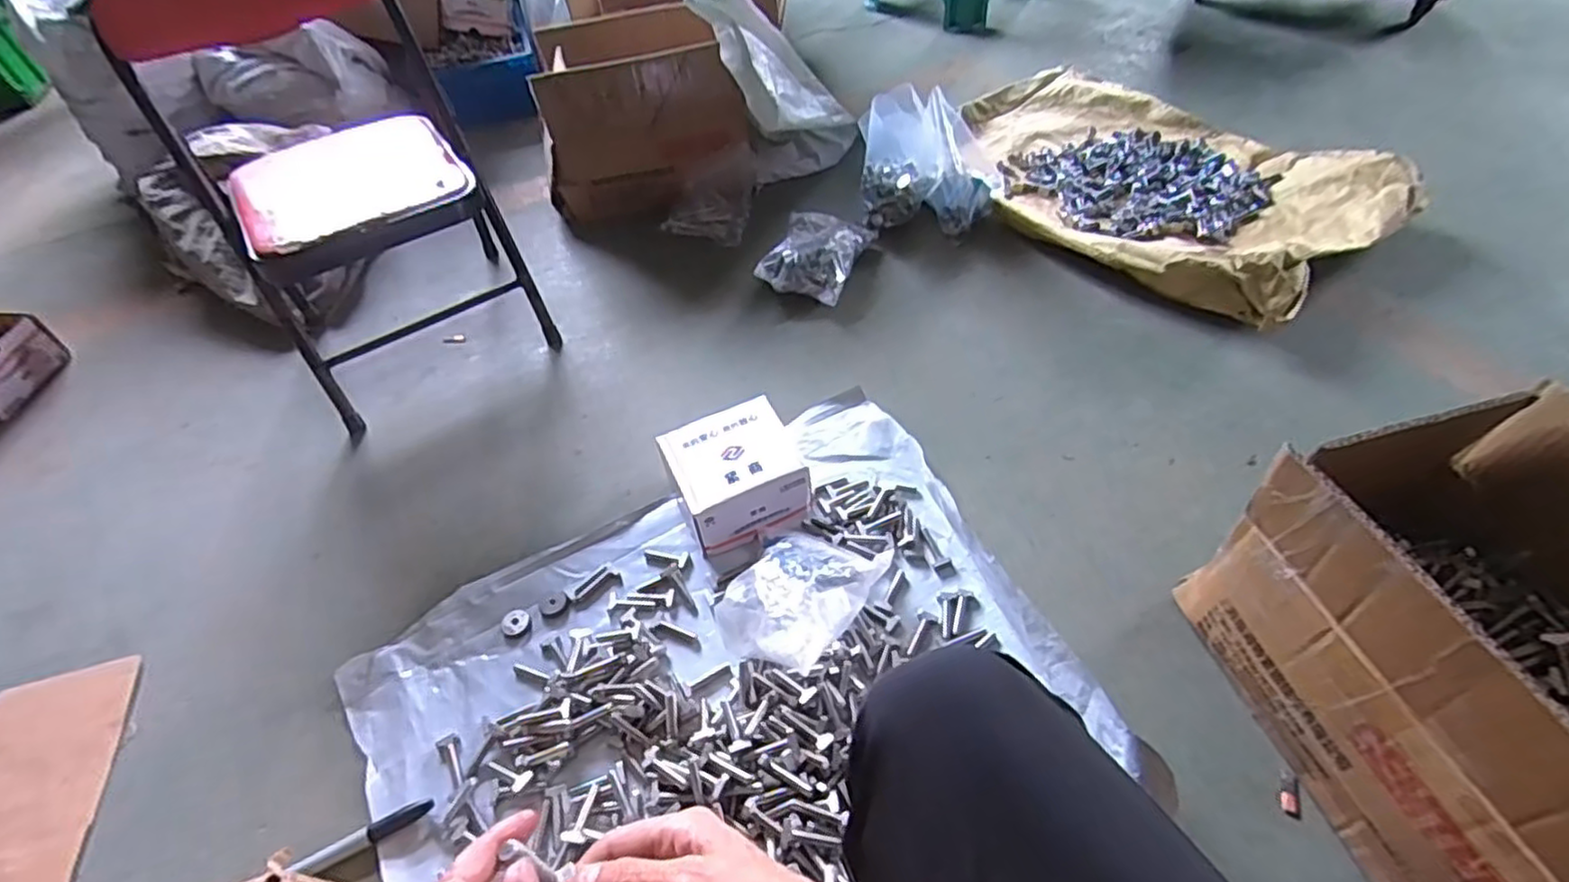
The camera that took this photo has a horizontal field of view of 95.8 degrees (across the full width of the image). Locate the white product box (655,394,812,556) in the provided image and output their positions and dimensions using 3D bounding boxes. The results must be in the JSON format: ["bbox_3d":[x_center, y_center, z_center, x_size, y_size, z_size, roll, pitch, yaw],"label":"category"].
[{"bbox_3d":[-0.057,0.046,0.855,0.145,0.099,0.144,-20,50,-11],"label":"white product box"}]

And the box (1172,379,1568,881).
[{"bbox_3d":[0.542,0.159,0.560,0.234,0.259,0.368,-14,46,-6],"label":"box"}]

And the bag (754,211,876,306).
[{"bbox_3d":[0.052,-0.308,1.158,0.138,0.062,0.193,15,52,18],"label":"bag"}]

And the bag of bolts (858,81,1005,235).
[{"bbox_3d":[0.251,-0.469,1.189,0.241,0.184,0.145,-4,49,3],"label":"bag of bolts"}]

